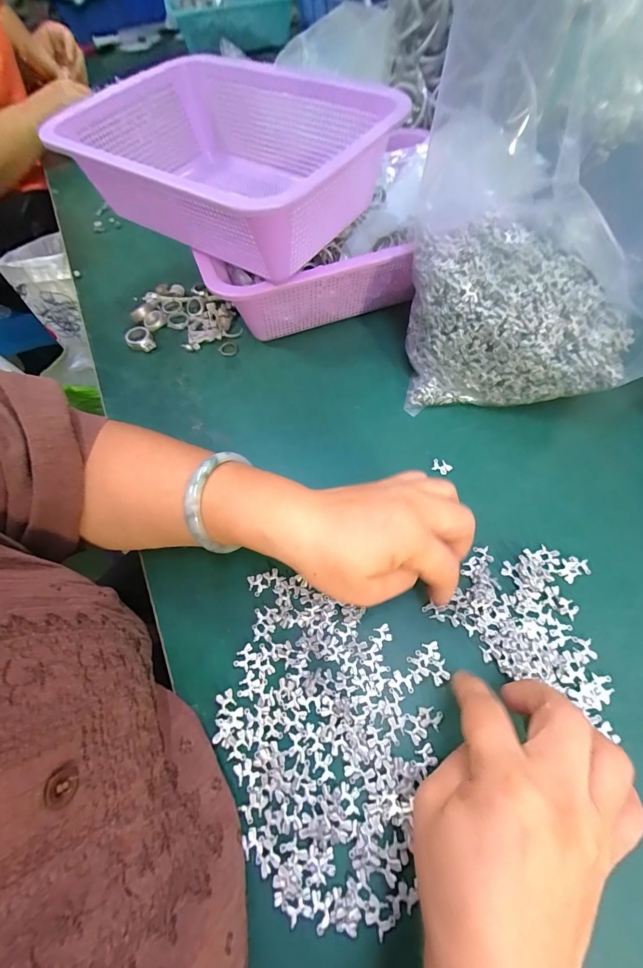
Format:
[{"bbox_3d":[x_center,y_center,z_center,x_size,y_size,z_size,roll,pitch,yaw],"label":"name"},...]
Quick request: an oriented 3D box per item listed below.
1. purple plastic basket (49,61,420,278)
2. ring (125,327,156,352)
[{"bbox_3d":[-0.093,-0.281,0.318,0.267,0.079,0.187,32,70,17],"label":"purple plastic basket"},{"bbox_3d":[-0.193,-0.153,0.384,0.025,0.015,0.030,-33,65,-13],"label":"ring"}]

